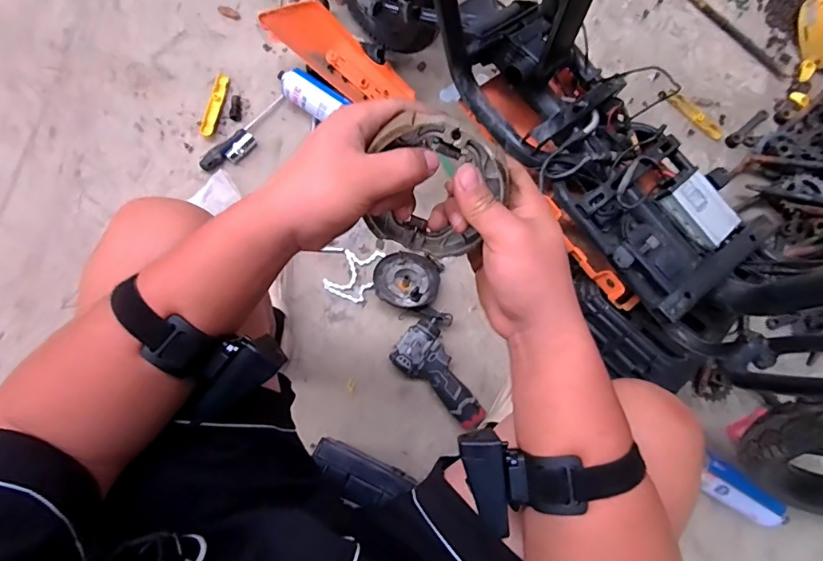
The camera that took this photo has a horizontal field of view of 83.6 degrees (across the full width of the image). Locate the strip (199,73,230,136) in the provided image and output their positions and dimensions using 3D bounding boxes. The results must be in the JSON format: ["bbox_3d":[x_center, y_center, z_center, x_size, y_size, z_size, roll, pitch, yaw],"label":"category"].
[{"bbox_3d":[-0.413,-0.373,0.973,0.029,0.009,0.144,12,77,2],"label":"strip"}]

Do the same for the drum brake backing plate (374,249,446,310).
[{"bbox_3d":[-0.008,-0.002,0.892,0.124,0.038,0.124,4,59,-7],"label":"drum brake backing plate"}]

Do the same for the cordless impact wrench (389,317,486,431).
[{"bbox_3d":[0.060,0.167,0.868,0.192,0.060,0.111,41,79,8],"label":"cordless impact wrench"}]

